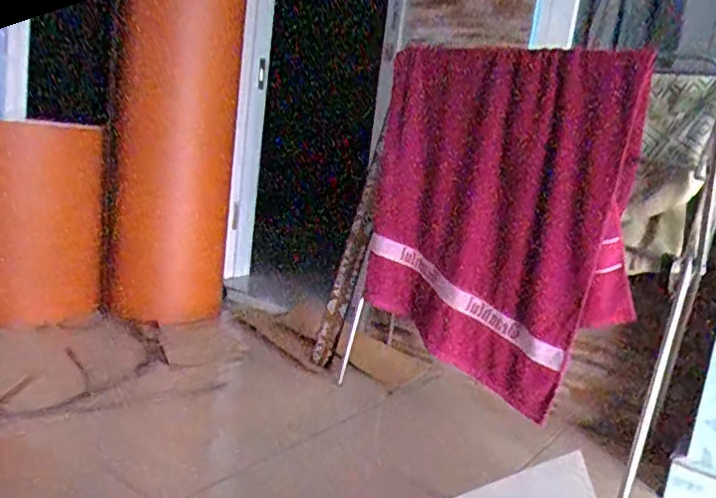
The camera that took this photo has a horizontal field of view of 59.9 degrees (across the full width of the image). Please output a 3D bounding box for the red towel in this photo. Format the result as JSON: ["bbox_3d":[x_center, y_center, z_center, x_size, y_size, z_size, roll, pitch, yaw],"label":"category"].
[{"bbox_3d":[0.281,-0.075,1.457,0.156,0.715,0.681,-3,14,-43],"label":"red towel"}]

